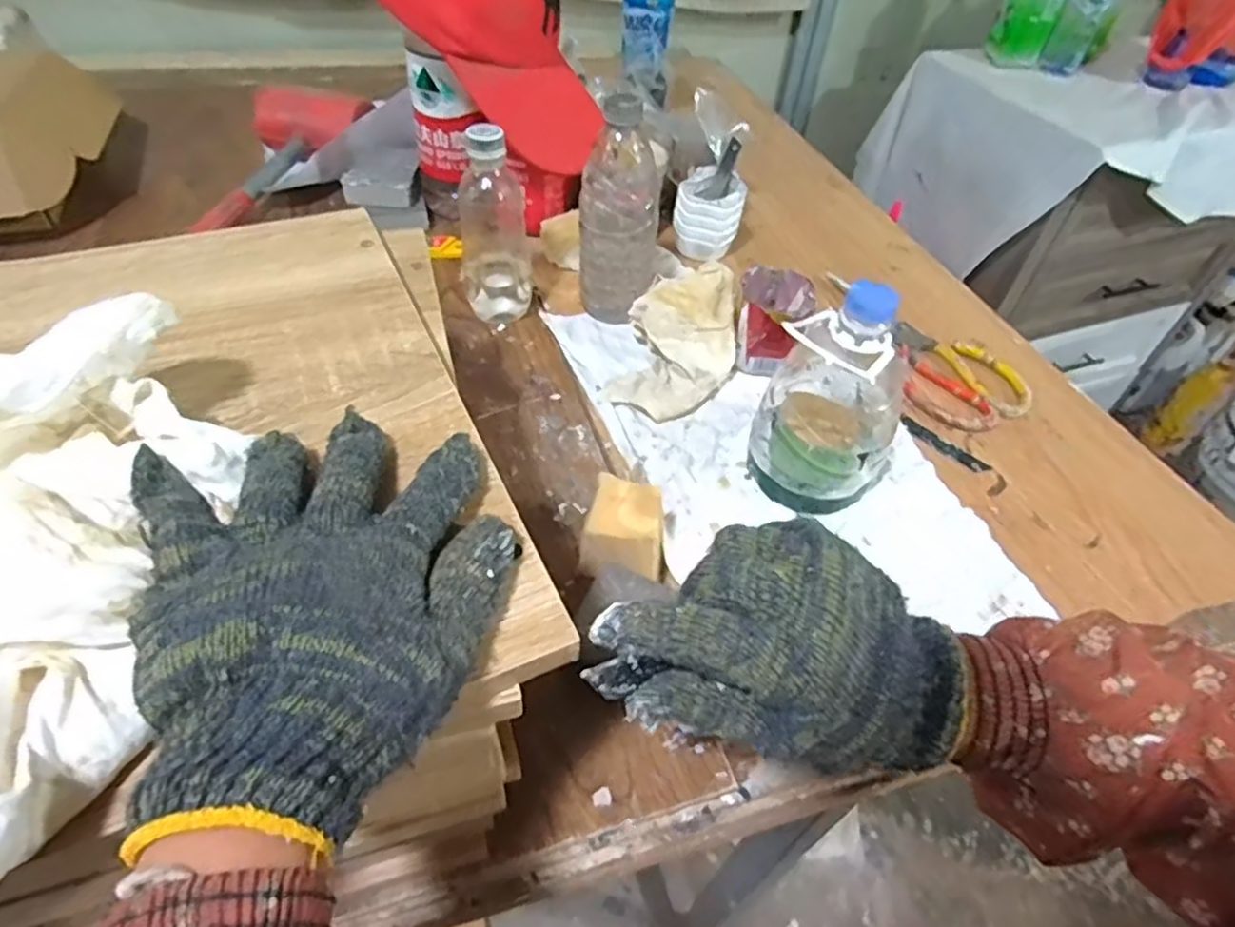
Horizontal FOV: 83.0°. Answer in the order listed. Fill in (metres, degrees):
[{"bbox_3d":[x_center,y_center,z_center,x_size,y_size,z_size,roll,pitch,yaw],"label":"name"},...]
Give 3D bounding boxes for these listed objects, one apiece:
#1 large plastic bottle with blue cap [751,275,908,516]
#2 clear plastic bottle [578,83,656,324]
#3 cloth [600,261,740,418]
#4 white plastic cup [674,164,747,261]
[{"bbox_3d":[0.162,-0.054,0.508,0.103,0.166,0.112,27,51,18],"label":"large plastic bottle with blue cap"},{"bbox_3d":[-0.001,-0.219,0.616,0.066,0.179,0.054,35,54,24],"label":"clear plastic bottle"},{"bbox_3d":[0.052,-0.110,0.605,0.103,0.071,0.131,14,48,7],"label":"cloth"},{"bbox_3d":[0.097,-0.269,0.749,0.067,0.072,0.073,3,47,-3],"label":"white plastic cup"}]

